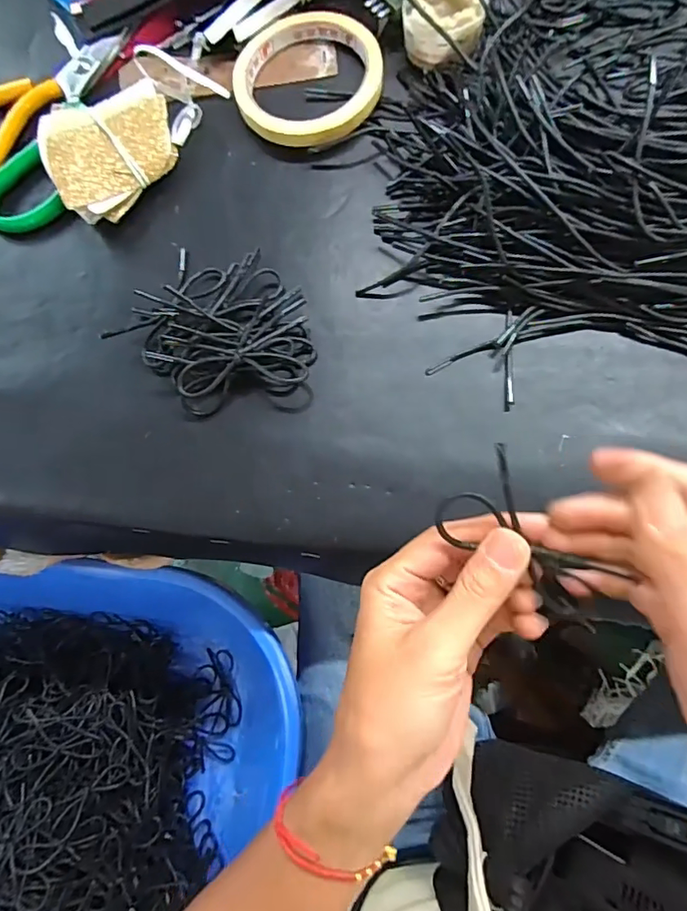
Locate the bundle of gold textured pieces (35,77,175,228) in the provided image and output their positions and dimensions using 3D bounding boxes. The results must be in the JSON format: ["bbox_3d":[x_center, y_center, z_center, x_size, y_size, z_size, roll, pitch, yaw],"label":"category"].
[{"bbox_3d":[-0.143,-0.188,0.316,0.079,0.008,0.069,-25,91,-10],"label":"bundle of gold textured pieces"}]

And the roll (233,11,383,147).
[{"bbox_3d":[-0.023,-0.243,0.323,0.091,0.010,0.093,-1,81,6],"label":"roll"}]

